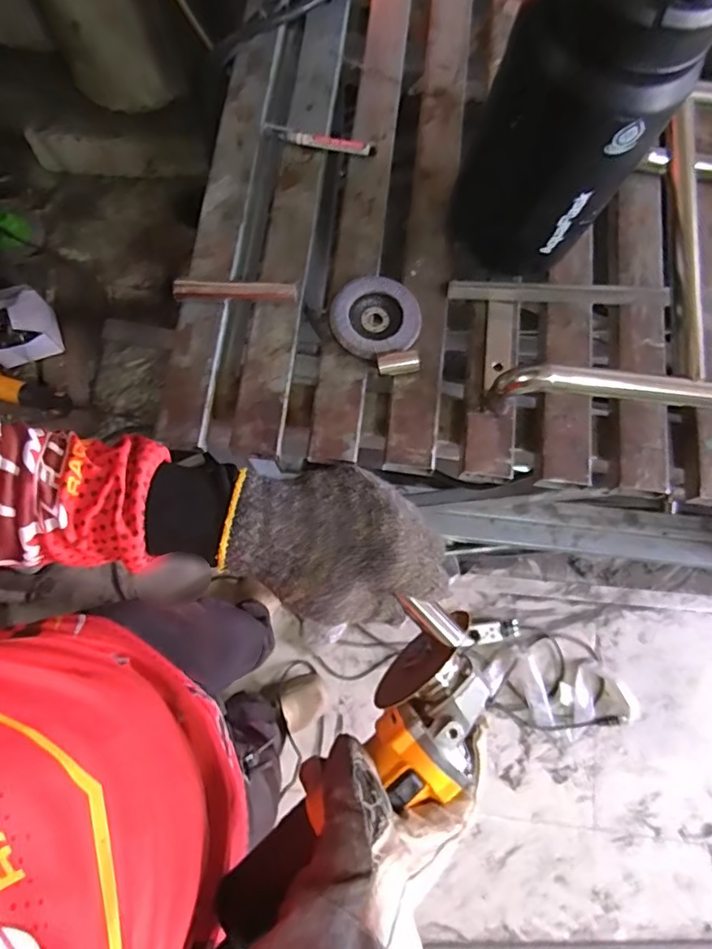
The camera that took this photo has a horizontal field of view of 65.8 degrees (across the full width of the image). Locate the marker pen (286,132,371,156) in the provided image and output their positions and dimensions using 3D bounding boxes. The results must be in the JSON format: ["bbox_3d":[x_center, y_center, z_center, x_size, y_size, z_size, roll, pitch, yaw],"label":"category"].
[{"bbox_3d":[-0.031,-0.373,0.617,0.093,0.011,0.014,11,74,2],"label":"marker pen"}]

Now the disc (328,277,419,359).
[{"bbox_3d":[0.020,-0.161,0.566,0.089,0.018,0.088,0,74,-1],"label":"disc"}]

